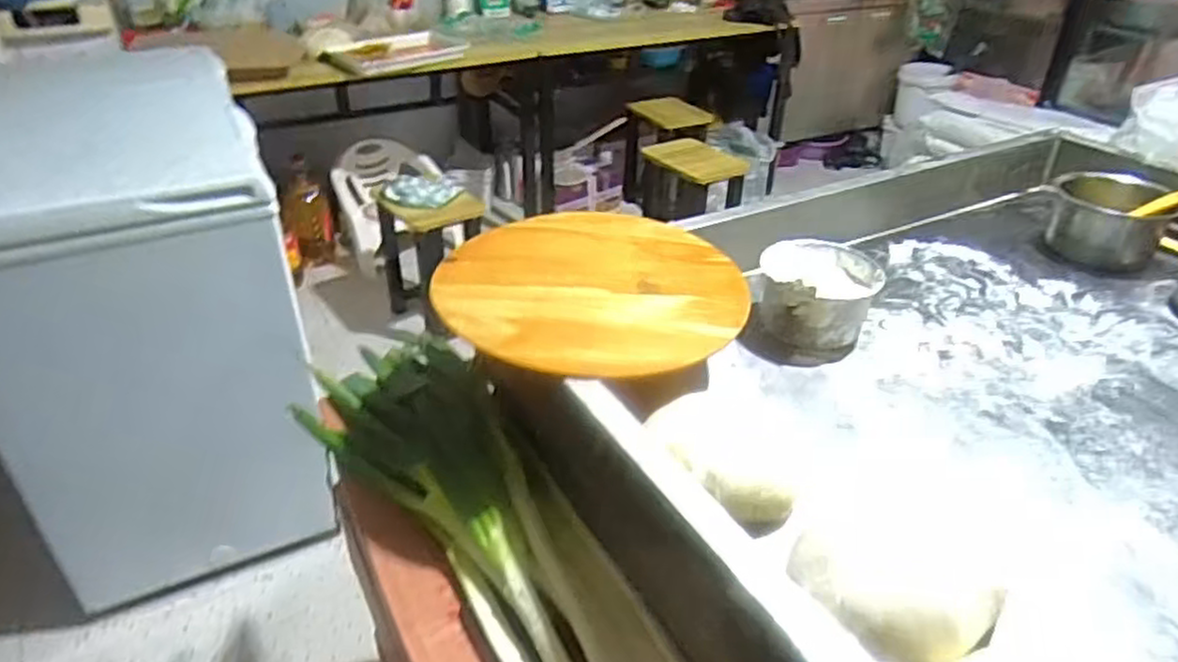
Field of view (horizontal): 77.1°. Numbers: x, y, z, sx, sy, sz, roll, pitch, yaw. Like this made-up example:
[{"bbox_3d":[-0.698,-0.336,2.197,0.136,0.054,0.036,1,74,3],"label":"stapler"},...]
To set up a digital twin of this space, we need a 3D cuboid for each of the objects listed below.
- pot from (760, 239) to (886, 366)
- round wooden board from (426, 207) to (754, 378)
[{"bbox_3d":[0.298,-0.044,0.964,0.150,0.090,0.174,11,35,14],"label":"pot"},{"bbox_3d":[0.003,-0.057,0.876,0.347,0.026,0.327,1,34,0],"label":"round wooden board"}]

